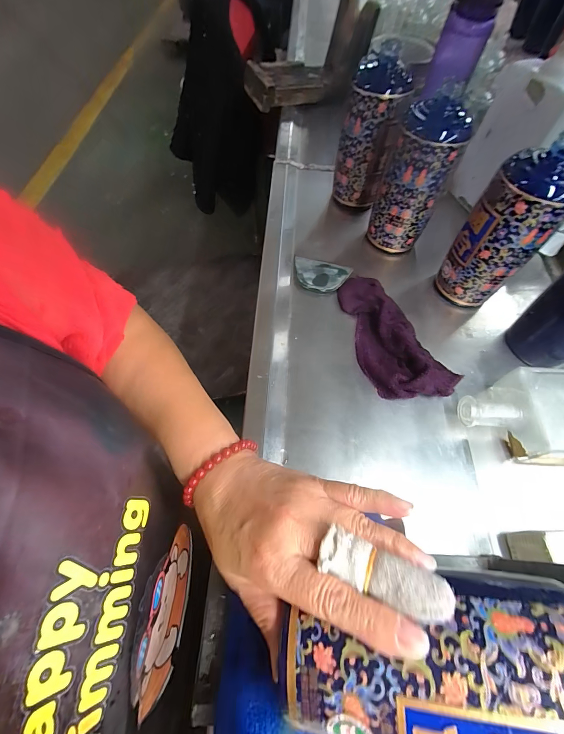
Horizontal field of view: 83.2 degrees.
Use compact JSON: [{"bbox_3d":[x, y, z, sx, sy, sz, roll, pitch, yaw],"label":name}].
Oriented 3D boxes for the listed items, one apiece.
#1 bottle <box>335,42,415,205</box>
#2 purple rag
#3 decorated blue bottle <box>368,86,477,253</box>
[{"bbox_3d":[0.125,-0.331,0.458,0.076,0.167,0.066,19,63,10],"label":"bottle"},{"bbox_3d":[0.131,-0.046,0.384,0.097,0.026,0.179,-15,63,-8],"label":"purple rag"},{"bbox_3d":[0.170,-0.237,0.412,0.079,0.172,0.064,35,67,18],"label":"decorated blue bottle"}]

